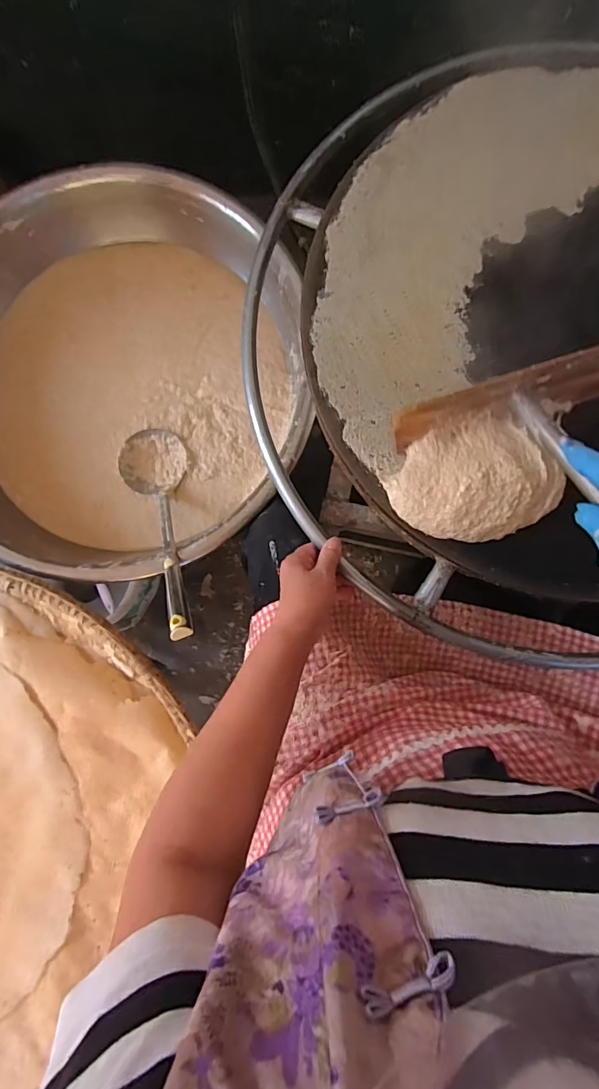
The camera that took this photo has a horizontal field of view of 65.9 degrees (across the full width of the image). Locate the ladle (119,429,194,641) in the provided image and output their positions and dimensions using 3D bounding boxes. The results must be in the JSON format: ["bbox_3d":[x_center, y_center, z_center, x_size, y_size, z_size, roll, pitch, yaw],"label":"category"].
[{"bbox_3d":[-0.200,-0.029,0.657,0.106,0.066,0.384,-19,49,0],"label":"ladle"}]

